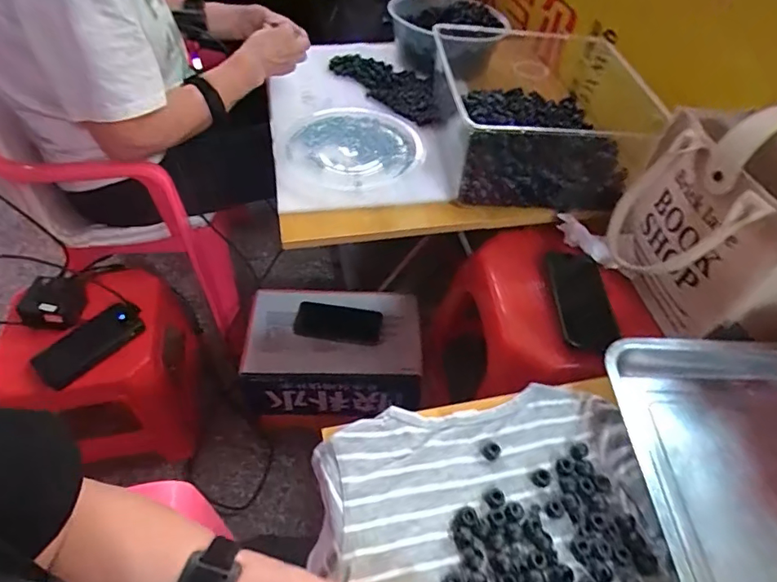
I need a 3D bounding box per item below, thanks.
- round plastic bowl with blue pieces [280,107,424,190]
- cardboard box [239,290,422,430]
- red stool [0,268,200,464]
[{"bbox_3d":[-0.055,-0.242,0.796,0.214,0.035,0.209,2,50,-2],"label":"round plastic bowl with blue pieces"},{"bbox_3d":[-0.114,0.135,1.000,0.332,0.192,0.203,0,50,-3],"label":"cardboard box"},{"bbox_3d":[-0.499,0.138,0.881,0.275,0.234,0.274,-9,52,-11],"label":"red stool"}]

